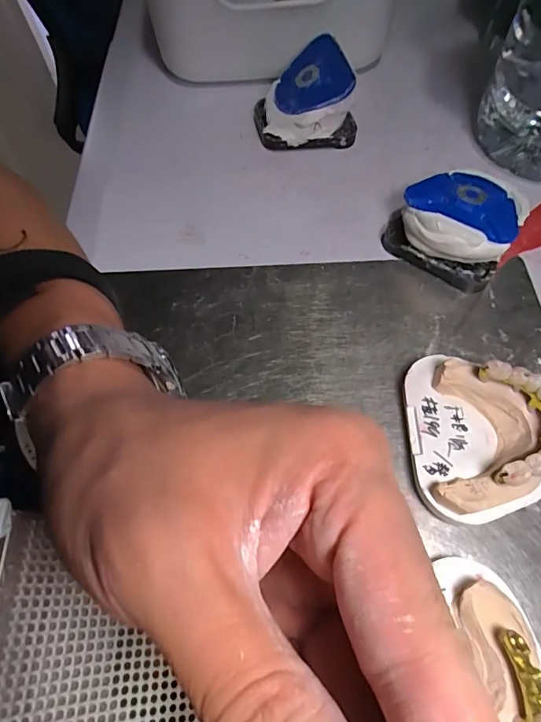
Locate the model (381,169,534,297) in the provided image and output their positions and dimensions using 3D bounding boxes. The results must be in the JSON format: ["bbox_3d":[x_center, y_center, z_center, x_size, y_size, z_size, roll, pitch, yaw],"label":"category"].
[{"bbox_3d":[0.112,-0.086,0.262,0.067,0.034,0.071,29,67,16],"label":"model"}]

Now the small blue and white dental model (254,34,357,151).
[{"bbox_3d":[0.023,-0.189,0.313,0.069,0.048,0.063,-1,62,1],"label":"small blue and white dental model"}]

